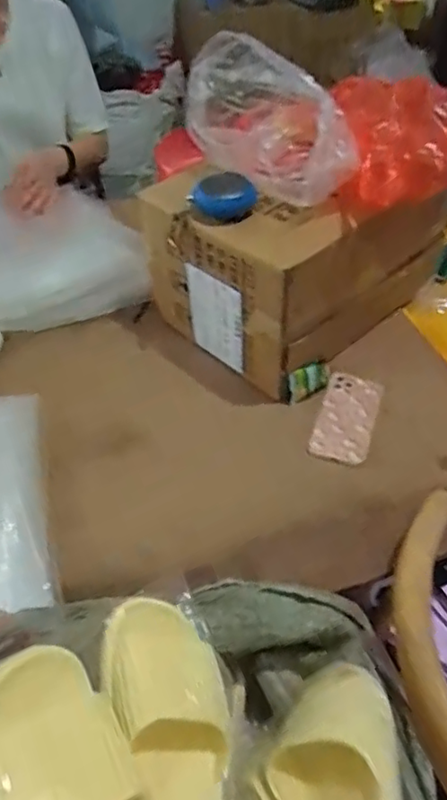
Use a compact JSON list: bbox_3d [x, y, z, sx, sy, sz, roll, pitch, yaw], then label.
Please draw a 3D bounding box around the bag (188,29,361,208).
[{"bbox_3d":[0.059,-0.364,0.768,0.210,0.140,0.174,-1,48,-1],"label":"bag"}]

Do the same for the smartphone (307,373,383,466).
[{"bbox_3d":[0.178,0.025,0.850,0.079,0.015,0.158,16,50,14],"label":"smartphone"}]

